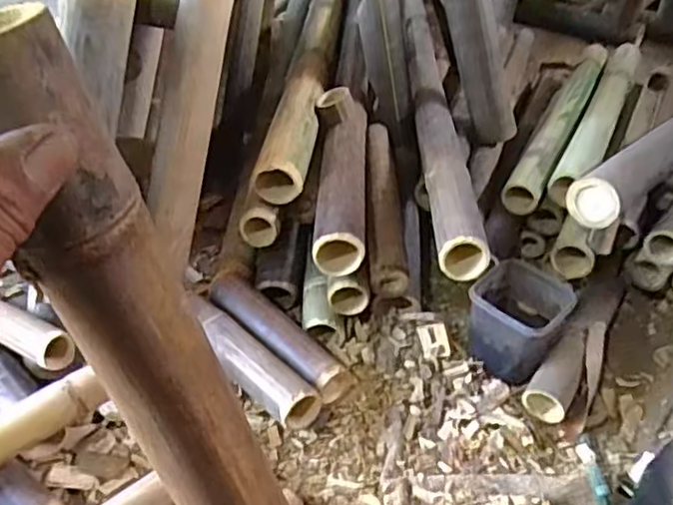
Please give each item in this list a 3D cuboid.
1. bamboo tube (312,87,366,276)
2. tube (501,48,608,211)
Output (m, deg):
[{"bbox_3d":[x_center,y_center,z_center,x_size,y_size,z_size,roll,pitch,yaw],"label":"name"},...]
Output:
[{"bbox_3d":[0.009,-0.124,1.018,0.081,0.079,0.390,1,38,-1],"label":"bamboo tube"},{"bbox_3d":[0.440,-0.271,1.287,0.072,0.054,0.668,19,41,21],"label":"tube"}]

